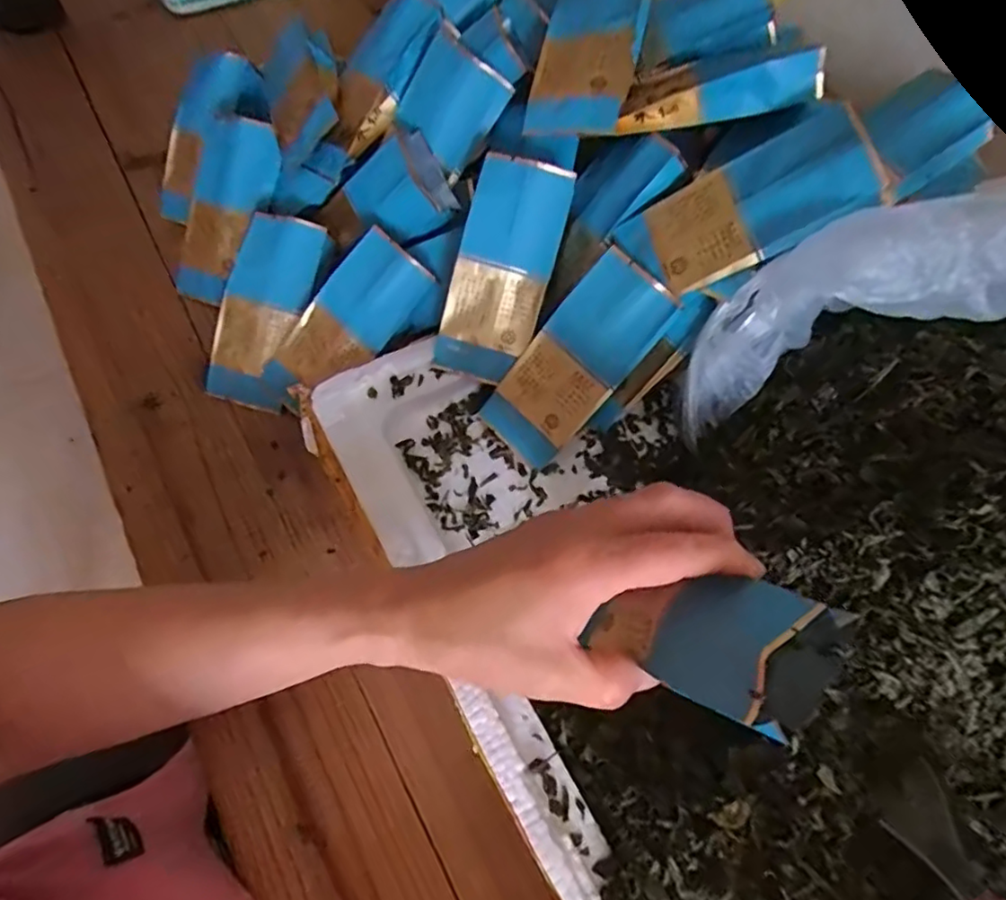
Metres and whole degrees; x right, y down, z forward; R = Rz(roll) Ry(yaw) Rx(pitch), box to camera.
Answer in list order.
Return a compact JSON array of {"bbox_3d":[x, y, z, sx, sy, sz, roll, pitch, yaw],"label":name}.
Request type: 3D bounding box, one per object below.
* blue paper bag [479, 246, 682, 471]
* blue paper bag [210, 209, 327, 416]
[{"bbox_3d":[0.043,-0.050,0.363,0.054,0.012,0.127,42,110,6],"label":"blue paper bag"},{"bbox_3d":[-0.157,-0.091,0.403,0.056,0.020,0.124,19,91,8],"label":"blue paper bag"}]

